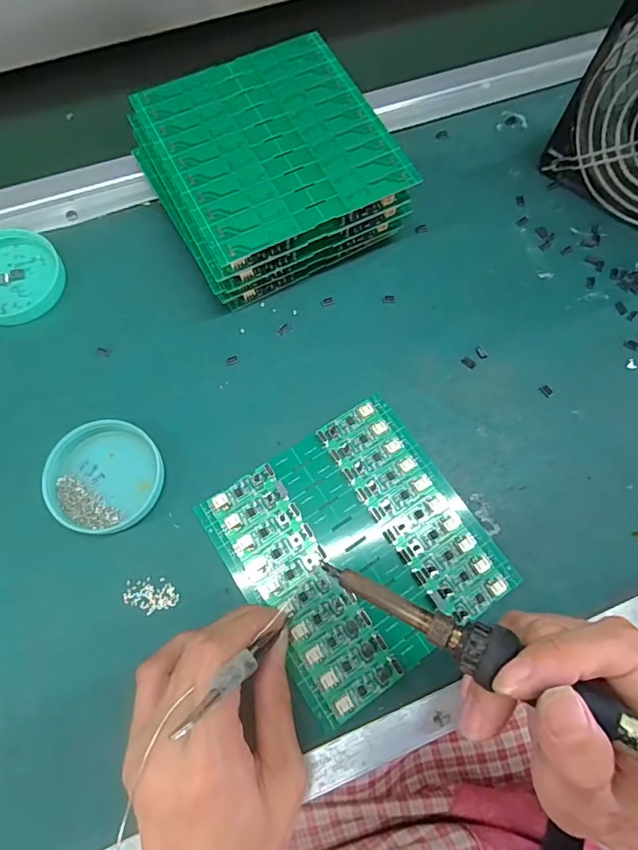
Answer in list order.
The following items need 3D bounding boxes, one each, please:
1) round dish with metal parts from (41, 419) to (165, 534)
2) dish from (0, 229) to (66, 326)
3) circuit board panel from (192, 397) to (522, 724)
[{"bbox_3d":[-0.124,0.030,0.279,0.061,0.016,0.061,1,71,-2],"label":"round dish with metal parts"},{"bbox_3d":[-0.209,-0.100,0.323,0.068,0.010,0.064,1,71,-2],"label":"dish"},{"bbox_3d":[0.022,0.068,0.278,0.133,0.006,0.137,-32,75,-12],"label":"circuit board panel"}]

